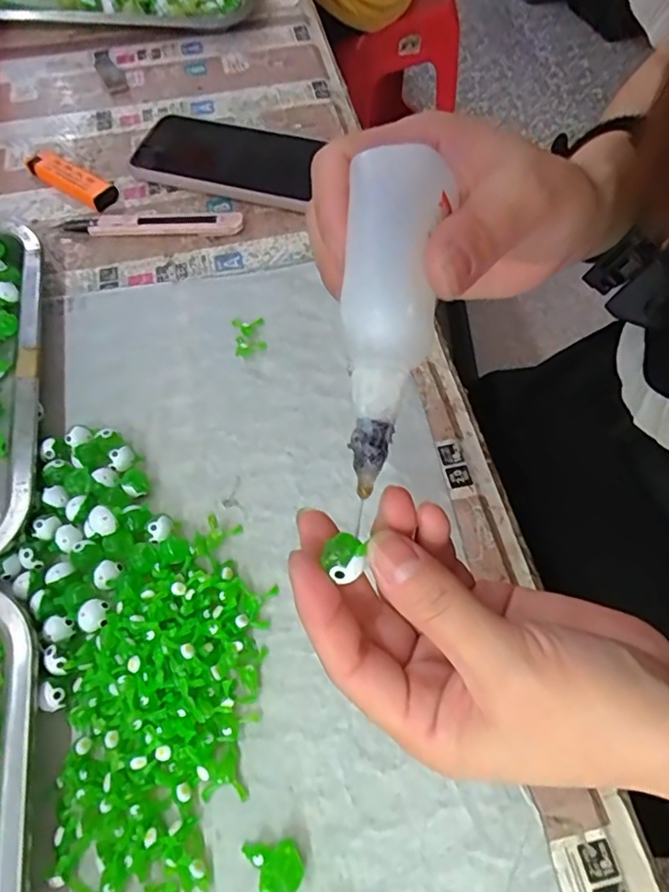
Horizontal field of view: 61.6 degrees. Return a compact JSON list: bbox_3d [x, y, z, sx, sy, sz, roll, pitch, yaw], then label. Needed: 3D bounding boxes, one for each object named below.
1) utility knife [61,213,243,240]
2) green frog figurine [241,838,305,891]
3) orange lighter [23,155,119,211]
[{"bbox_3d":[-0.133,-0.163,0.410,0.132,0.013,0.021,4,60,2],"label":"utility knife"},{"bbox_3d":[-0.025,0.168,0.224,0.023,0.011,0.017,-7,60,-5],"label":"green frog figurine"},{"bbox_3d":[-0.204,-0.207,0.435,0.084,0.012,0.021,31,64,16],"label":"orange lighter"}]

